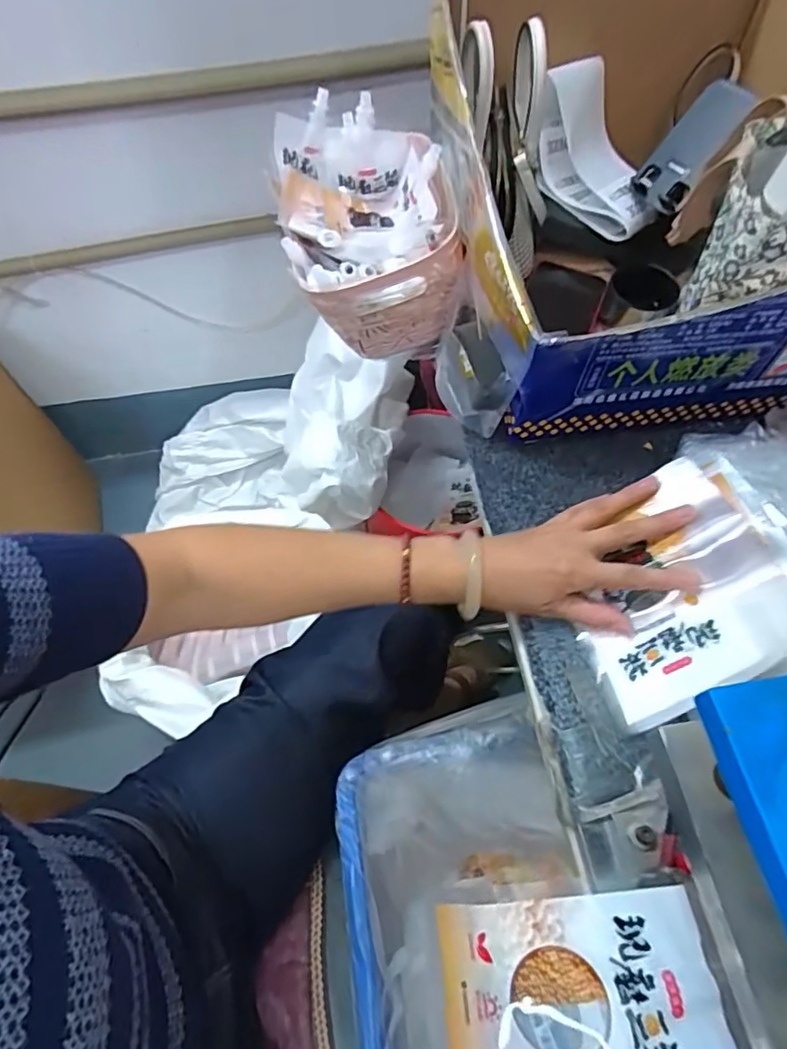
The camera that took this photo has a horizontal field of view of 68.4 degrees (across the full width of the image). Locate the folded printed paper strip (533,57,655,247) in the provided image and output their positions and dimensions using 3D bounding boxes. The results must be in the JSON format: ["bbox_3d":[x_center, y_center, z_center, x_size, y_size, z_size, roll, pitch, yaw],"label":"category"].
[{"bbox_3d":[0.214,-0.395,0.632,0.106,0.084,0.180,-17,84,-8],"label":"folded printed paper strip"}]

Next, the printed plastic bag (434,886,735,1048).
[{"bbox_3d":[0.100,0.258,0.315,0.140,0.034,0.094,-5,61,-1],"label":"printed plastic bag"}]

